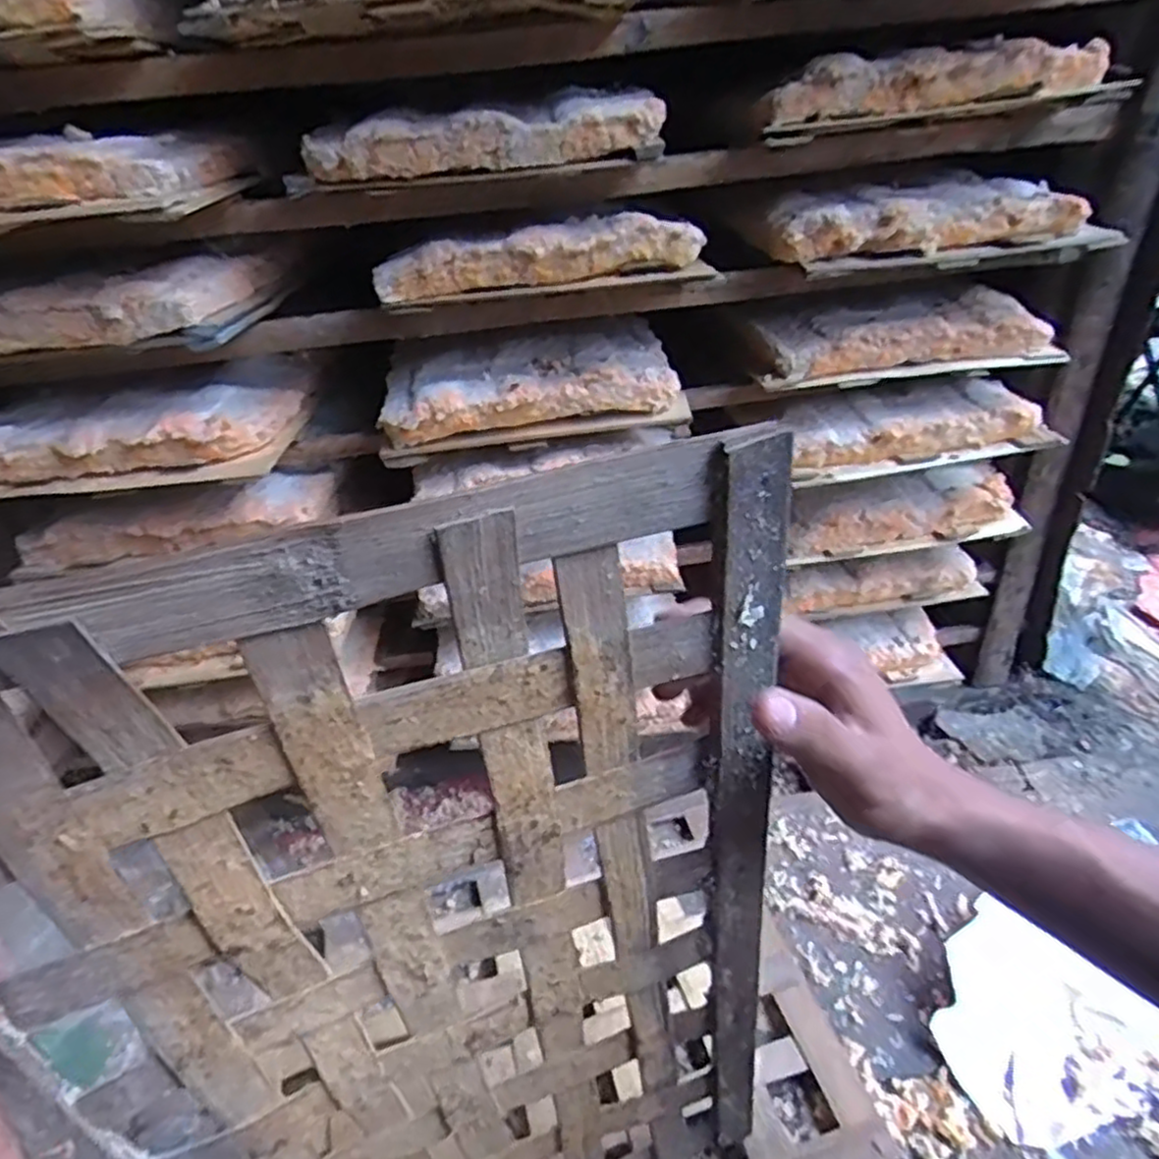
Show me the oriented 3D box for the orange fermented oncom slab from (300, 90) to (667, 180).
[{"bbox_3d":[-0.058,-0.274,0.442,0.210,0.033,0.071,-6,36,-4],"label":"orange fermented oncom slab"}]

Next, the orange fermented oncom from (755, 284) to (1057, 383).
[{"bbox_3d":[0.250,-0.202,0.575,0.224,0.037,0.090,-4,36,-2],"label":"orange fermented oncom"}]

